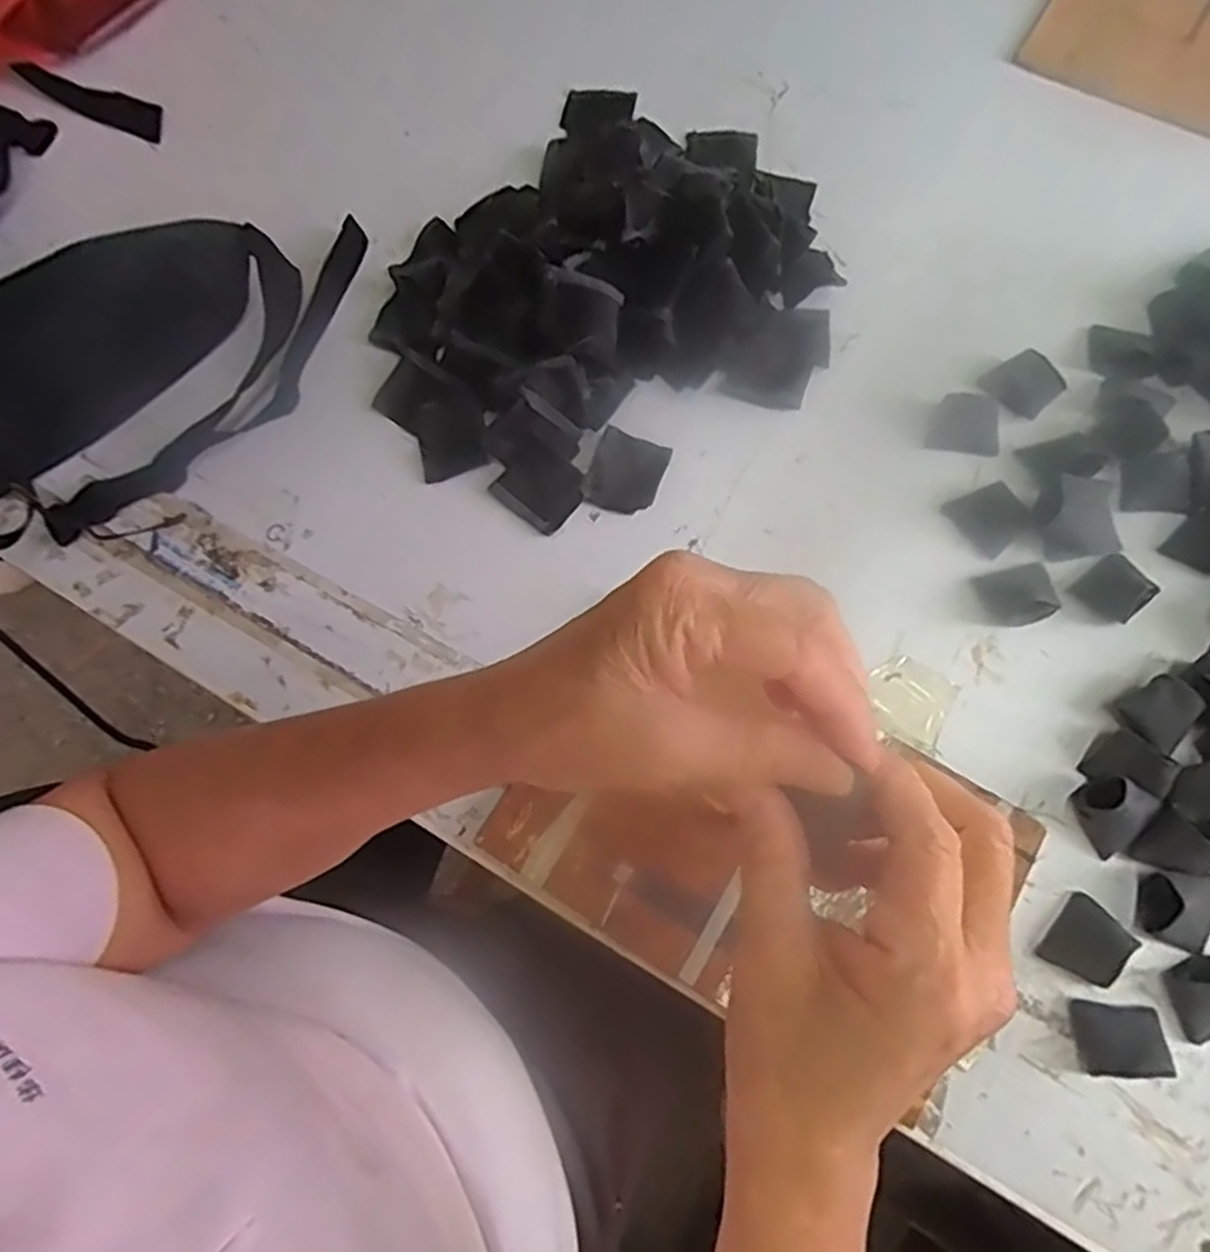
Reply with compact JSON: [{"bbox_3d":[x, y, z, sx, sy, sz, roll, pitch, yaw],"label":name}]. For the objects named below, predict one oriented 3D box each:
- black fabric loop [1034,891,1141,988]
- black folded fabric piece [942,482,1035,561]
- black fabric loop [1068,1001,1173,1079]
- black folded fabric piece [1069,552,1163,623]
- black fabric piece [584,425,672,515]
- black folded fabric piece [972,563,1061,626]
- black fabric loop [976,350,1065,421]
[{"bbox_3d":[0.265,0.173,0.417,0.033,0.017,0.042,40,80,11],"label":"black fabric loop"},{"bbox_3d":[0.247,-0.070,0.490,0.036,0.013,0.043,-34,77,-7],"label":"black folded fabric piece"},{"bbox_3d":[0.274,0.220,0.405,0.038,0.022,0.033,3,75,2],"label":"black fabric loop"},{"bbox_3d":[0.317,-0.023,0.471,0.030,0.021,0.037,-43,78,-9],"label":"black folded fabric piece"},{"bbox_3d":[0.014,-0.100,0.505,0.047,0.005,0.052,18,76,6],"label":"black fabric piece"},{"bbox_3d":[0.254,-0.020,0.469,0.030,0.024,0.038,-23,76,-4],"label":"black folded fabric piece"},{"bbox_3d":[0.280,-0.162,0.513,0.039,0.016,0.042,-40,78,-8],"label":"black fabric loop"}]

